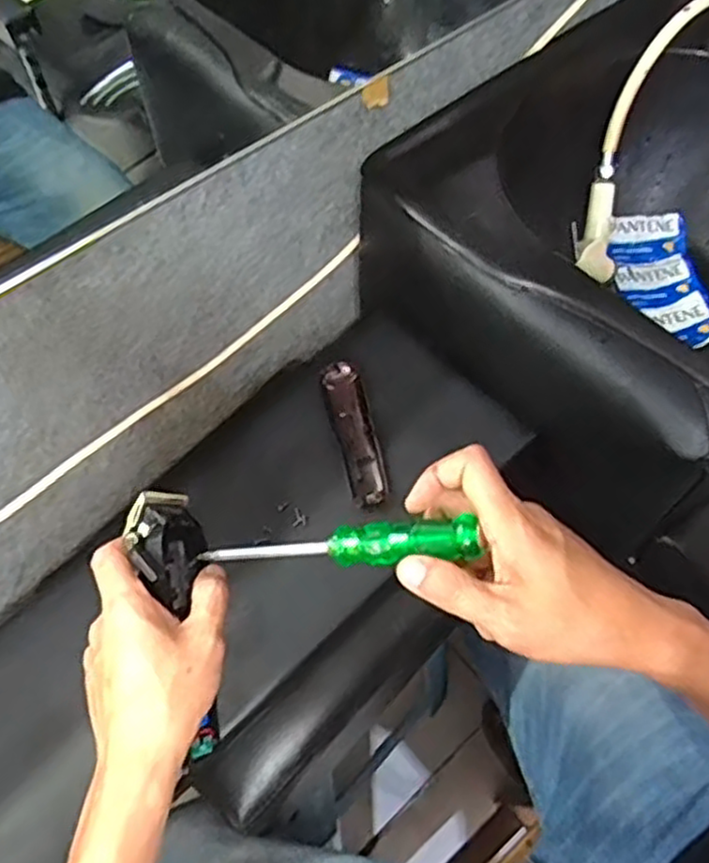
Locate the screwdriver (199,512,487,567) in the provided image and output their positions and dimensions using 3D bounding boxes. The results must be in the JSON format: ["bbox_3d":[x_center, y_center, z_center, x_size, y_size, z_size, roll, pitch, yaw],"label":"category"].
[{"bbox_3d":[-0.014,0.067,0.441,0.183,0.022,0.025,-9,55,29],"label":"screwdriver"}]

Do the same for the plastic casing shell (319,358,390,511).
[{"bbox_3d":[0.001,0.000,0.681,0.033,0.017,0.145,-12,61,-9],"label":"plastic casing shell"}]

